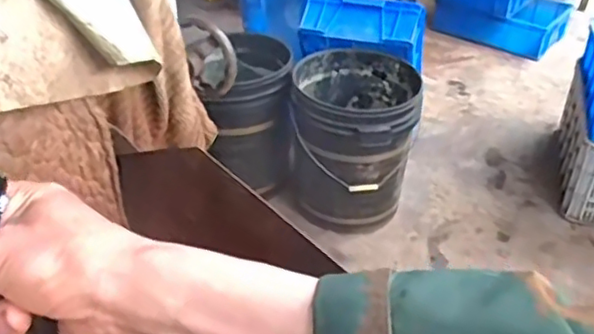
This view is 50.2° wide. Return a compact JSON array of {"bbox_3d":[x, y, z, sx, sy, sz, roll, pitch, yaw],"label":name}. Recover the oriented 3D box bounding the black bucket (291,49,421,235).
[{"bbox_3d":[0.154,-0.074,1.813,0.329,0.395,0.342,1,37,-1],"label":"black bucket"}]

